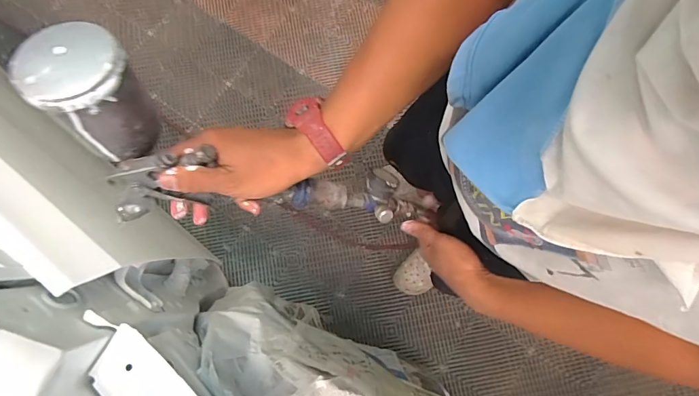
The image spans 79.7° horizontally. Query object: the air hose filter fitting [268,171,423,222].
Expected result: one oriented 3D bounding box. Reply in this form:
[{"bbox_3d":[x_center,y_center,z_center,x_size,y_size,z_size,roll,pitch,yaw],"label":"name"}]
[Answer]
[{"bbox_3d":[0.018,-0.001,0.498,0.219,0.045,0.051,5,71,-34],"label":"air hose filter fitting"}]

